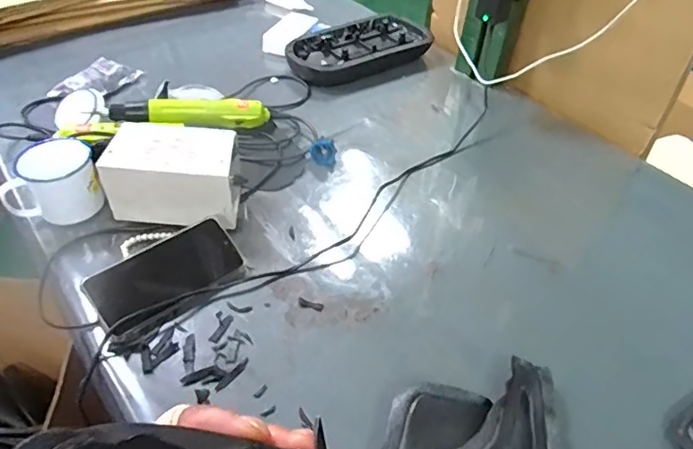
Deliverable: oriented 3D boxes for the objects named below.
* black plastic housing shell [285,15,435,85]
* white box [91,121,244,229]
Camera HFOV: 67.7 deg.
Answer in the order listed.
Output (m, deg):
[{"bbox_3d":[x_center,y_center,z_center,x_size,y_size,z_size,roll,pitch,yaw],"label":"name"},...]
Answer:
[{"bbox_3d":[0.018,-0.335,0.995,0.278,0.047,0.144,-20,50,-22],"label":"black plastic housing shell"},{"bbox_3d":[-0.215,-0.065,0.668,0.160,0.091,0.100,8,45,4],"label":"white box"}]

